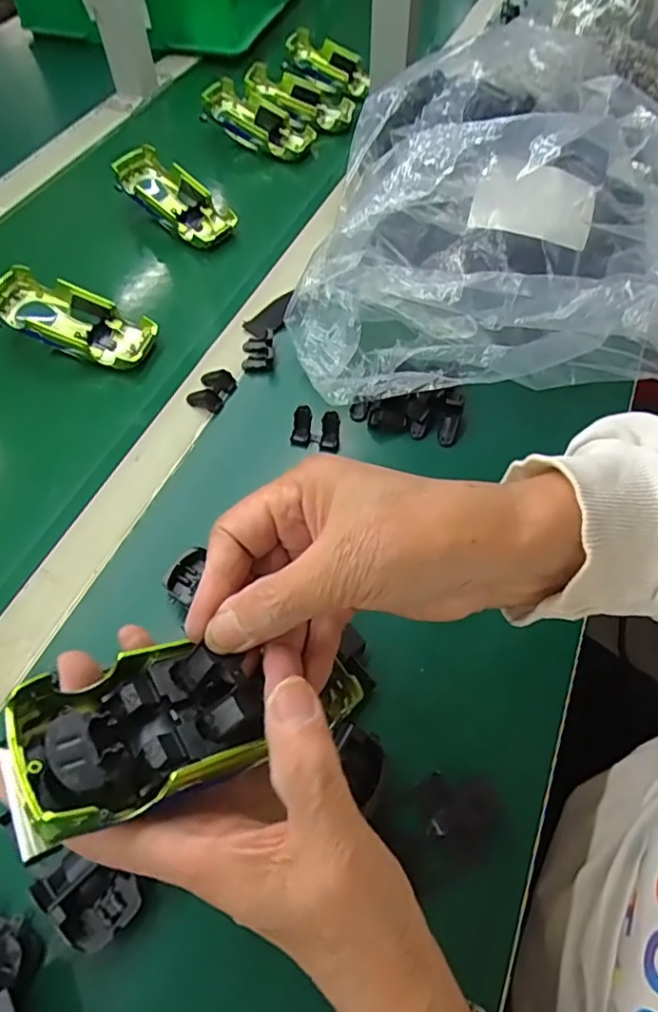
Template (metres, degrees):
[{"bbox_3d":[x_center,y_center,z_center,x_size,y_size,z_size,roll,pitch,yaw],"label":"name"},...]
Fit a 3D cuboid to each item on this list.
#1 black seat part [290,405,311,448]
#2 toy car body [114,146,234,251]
[{"bbox_3d":[-0.021,-0.061,0.439,0.014,0.031,0.007,12,18,11],"label":"black seat part"},{"bbox_3d":[-0.157,-0.318,0.599,0.135,0.030,0.064,40,63,6],"label":"toy car body"}]

